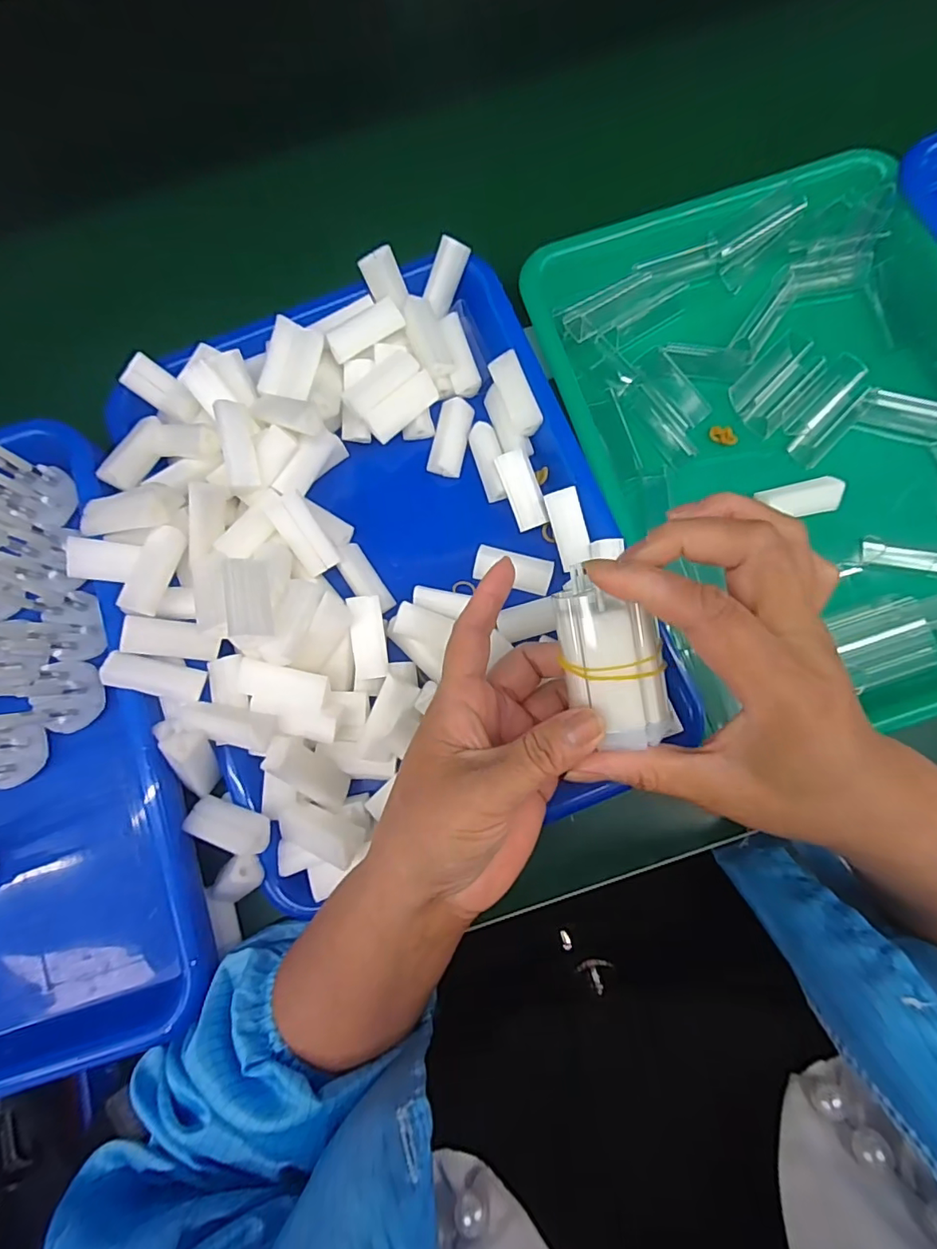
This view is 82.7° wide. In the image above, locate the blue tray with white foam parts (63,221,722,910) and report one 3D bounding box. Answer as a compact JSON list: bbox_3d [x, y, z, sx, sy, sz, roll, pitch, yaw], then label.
[{"bbox_3d":[-0.057,-0.035,0.299,0.271,0.058,0.319,-22,82,-2],"label":"blue tray with white foam parts"}]

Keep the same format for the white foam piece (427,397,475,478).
[{"bbox_3d":[-0.011,-0.115,0.326,0.021,0.011,0.046,11,82,3],"label":"white foam piece"}]

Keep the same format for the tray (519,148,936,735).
[{"bbox_3d":[0.200,-0.107,0.327,0.243,0.047,0.350,-25,82,-2],"label":"tray"}]

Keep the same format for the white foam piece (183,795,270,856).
[{"bbox_3d":[-0.123,0.104,0.275,0.046,0.010,0.020,9,82,18],"label":"white foam piece"}]

